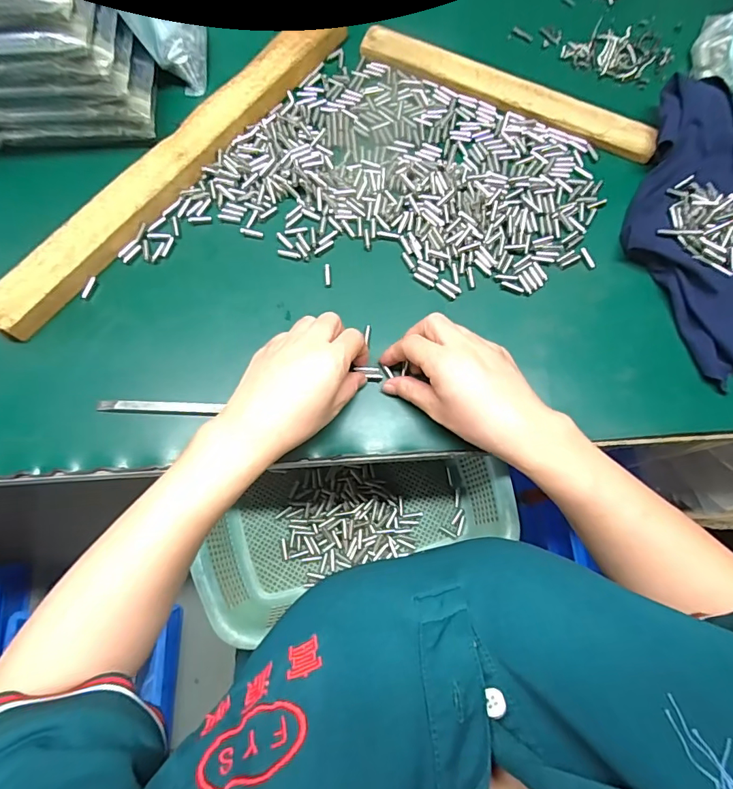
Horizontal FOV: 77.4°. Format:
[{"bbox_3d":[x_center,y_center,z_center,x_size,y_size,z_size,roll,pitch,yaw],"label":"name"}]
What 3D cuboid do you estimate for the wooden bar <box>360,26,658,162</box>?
[{"bbox_3d":[0.143,-0.313,0.473,0.317,0.016,0.033,25,75,7],"label":"wooden bar"}]

